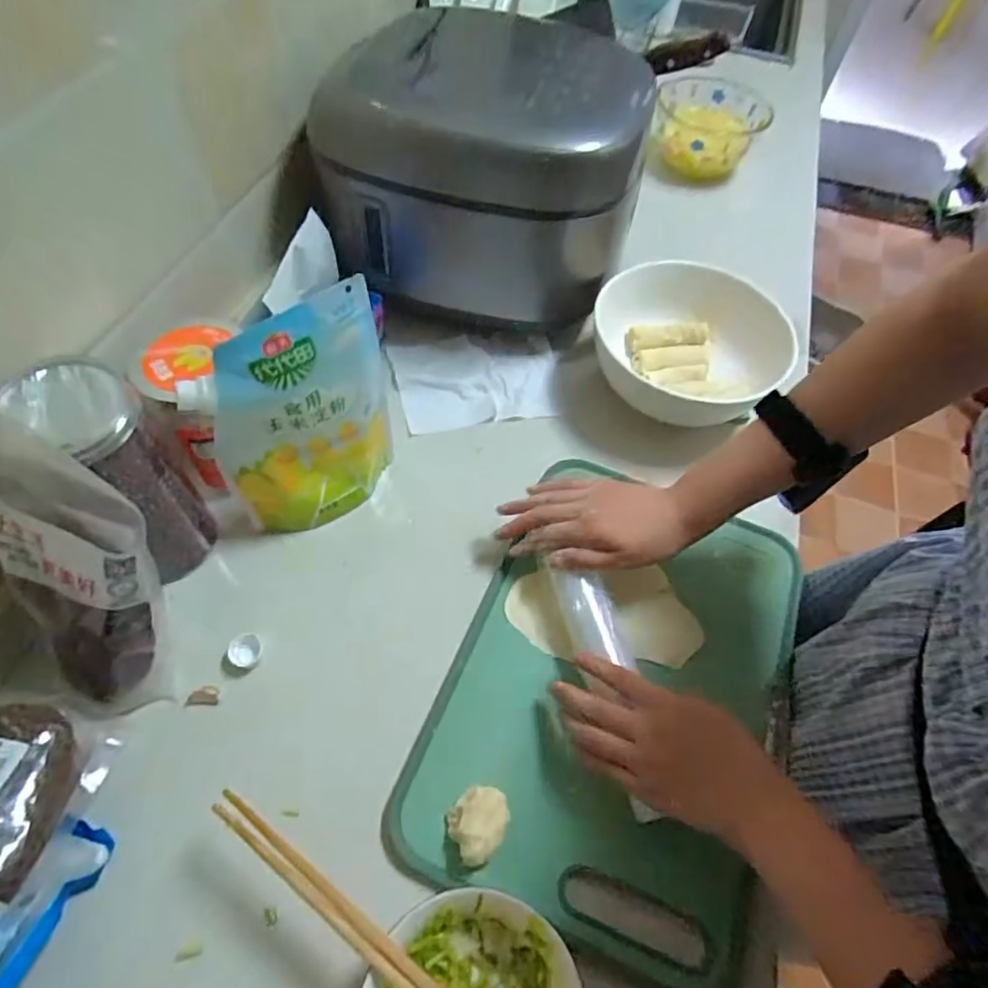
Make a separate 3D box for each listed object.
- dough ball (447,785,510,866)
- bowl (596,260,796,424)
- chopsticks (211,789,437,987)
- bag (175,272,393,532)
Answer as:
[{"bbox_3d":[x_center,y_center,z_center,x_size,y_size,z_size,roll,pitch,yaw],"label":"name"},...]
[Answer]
[{"bbox_3d":[-0.011,0.224,0.415,0.038,0.029,0.046,30,60,14],"label":"dough ball"},{"bbox_3d":[0.204,-0.143,0.636,0.196,0.090,0.187,2,57,-3],"label":"bowl"},{"bbox_3d":[-0.049,0.265,0.336,0.288,0.010,0.015,33,61,16],"label":"chopsticks"},{"bbox_3d":[-0.143,-0.052,0.482,0.141,0.201,0.040,-32,65,-22],"label":"bag"}]

